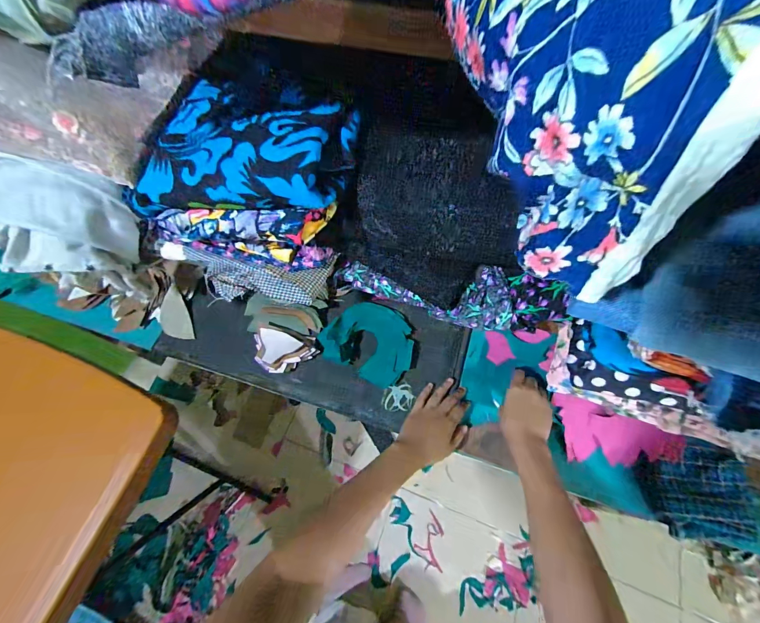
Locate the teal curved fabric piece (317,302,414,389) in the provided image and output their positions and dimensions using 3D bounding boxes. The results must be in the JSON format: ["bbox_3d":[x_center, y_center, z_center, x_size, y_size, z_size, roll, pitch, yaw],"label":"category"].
[{"bbox_3d":[-0.018,0.046,0.562,0.158,0.035,0.126,23,67,14],"label":"teal curved fabric piece"}]

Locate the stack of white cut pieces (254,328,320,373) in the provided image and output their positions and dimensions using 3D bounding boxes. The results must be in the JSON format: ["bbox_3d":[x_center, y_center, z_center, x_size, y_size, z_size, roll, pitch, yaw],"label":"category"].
[{"bbox_3d":[-0.169,0.069,0.551,0.111,0.031,0.069,22,67,13],"label":"stack of white cut pieces"}]

